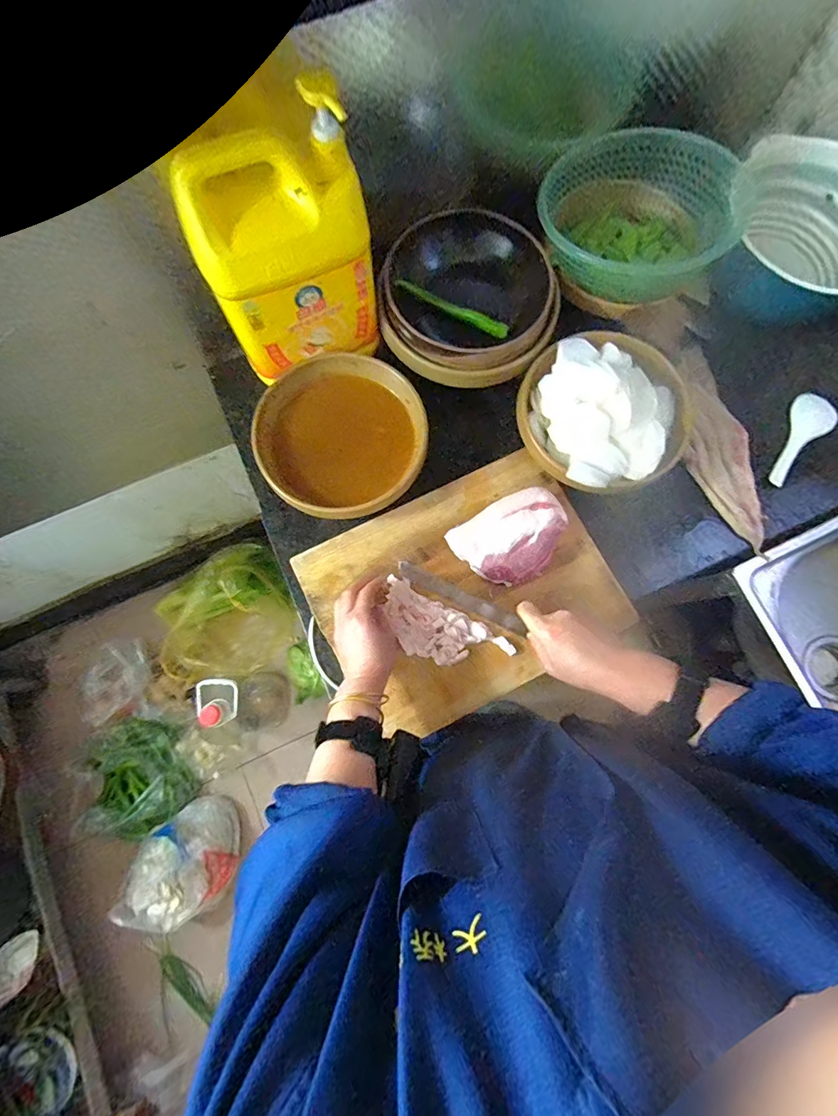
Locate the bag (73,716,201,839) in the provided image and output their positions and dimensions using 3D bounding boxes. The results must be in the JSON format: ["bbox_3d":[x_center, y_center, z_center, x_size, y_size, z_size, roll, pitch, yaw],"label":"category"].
[{"bbox_3d":[-0.773,0.590,1.214,0.306,0.113,0.287,-25,79,-6],"label":"bag"}]

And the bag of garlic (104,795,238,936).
[{"bbox_3d":[-0.589,0.769,1.131,0.267,0.148,0.213,-39,81,-8],"label":"bag of garlic"}]

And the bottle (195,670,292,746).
[{"bbox_3d":[-0.472,0.399,1.185,0.175,0.410,0.161,0,78,-1],"label":"bottle"}]

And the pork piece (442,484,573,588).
[{"bbox_3d":[0.128,-0.026,0.596,0.157,0.047,0.108,-30,80,-7],"label":"pork piece"}]

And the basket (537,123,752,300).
[{"bbox_3d":[0.294,-0.478,0.639,0.252,0.086,0.229,-40,81,-9],"label":"basket"}]

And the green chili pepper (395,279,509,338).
[{"bbox_3d":[0.048,-0.350,0.633,0.163,0.032,0.015,20,78,3],"label":"green chili pepper"}]

